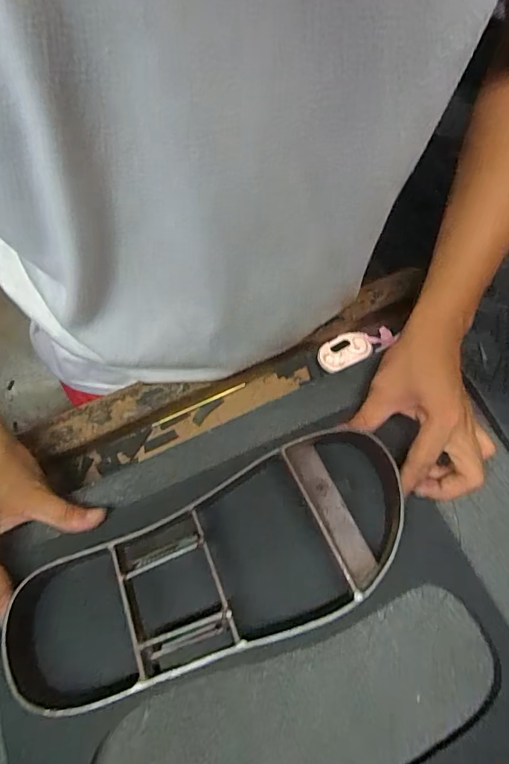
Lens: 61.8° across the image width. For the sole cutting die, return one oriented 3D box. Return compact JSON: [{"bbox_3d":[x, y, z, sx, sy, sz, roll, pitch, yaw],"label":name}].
[{"bbox_3d":[-0.024,0.134,0.305,0.291,0.044,0.115,-23,70,-11],"label":"sole cutting die"}]

